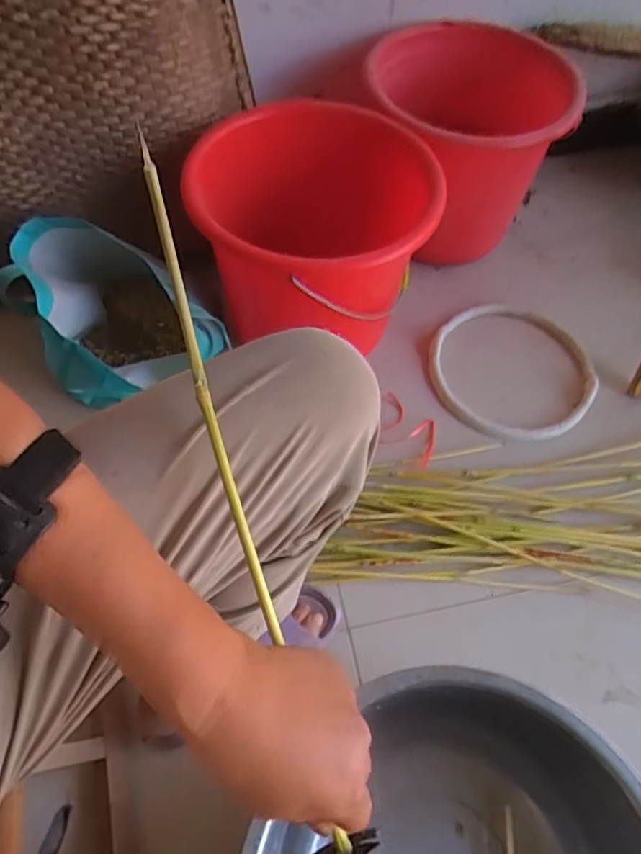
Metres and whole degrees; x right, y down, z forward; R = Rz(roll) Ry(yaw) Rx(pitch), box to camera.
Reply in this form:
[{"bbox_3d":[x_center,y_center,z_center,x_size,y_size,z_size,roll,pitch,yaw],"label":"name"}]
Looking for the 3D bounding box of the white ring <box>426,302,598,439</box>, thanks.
[{"bbox_3d":[0.311,-0.101,0.932,0.269,0.020,0.259,1,59,-2],"label":"white ring"}]

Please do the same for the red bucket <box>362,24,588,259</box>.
[{"bbox_3d":[0.246,-0.467,0.974,0.274,0.313,0.300,1,59,-2],"label":"red bucket"}]

